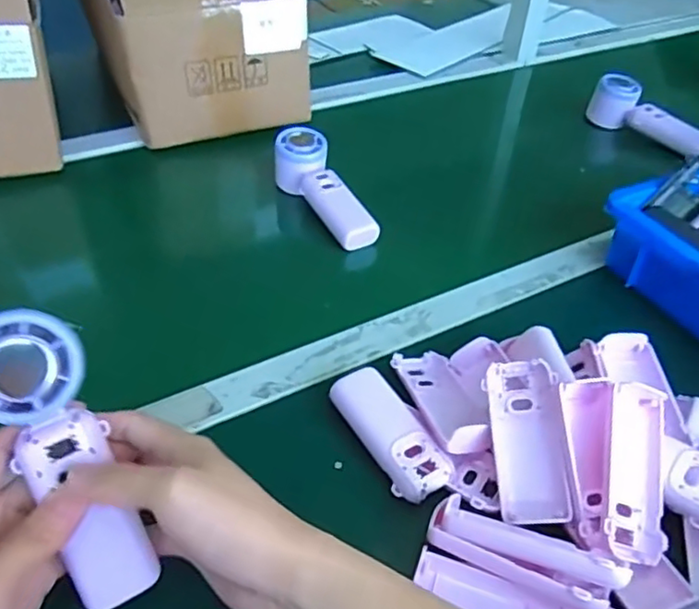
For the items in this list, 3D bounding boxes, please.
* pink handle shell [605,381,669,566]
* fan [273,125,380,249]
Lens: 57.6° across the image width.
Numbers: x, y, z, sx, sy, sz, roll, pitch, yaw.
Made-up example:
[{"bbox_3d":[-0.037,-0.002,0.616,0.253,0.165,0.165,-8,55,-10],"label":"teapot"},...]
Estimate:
[{"bbox_3d":[0.183,0.104,0.405,0.036,0.020,0.112,10,65,6],"label":"pink handle shell"},{"bbox_3d":[-0.027,-0.121,0.677,0.052,0.047,0.168,-22,62,-26],"label":"fan"}]

